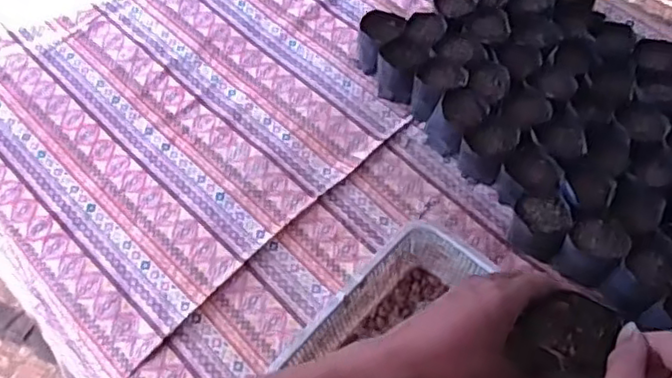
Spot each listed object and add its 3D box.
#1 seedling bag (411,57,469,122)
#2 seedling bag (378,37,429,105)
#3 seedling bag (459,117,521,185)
[{"bbox_3d":[0.138,-0.135,0.868,0.066,0.070,0.058,-31,65,-16],"label":"seedling bag"},{"bbox_3d":[0.090,-0.164,0.891,0.061,0.073,0.064,20,63,12],"label":"seedling bag"},{"bbox_3d":[0.196,-0.050,0.821,0.059,0.067,0.068,32,66,17],"label":"seedling bag"}]

